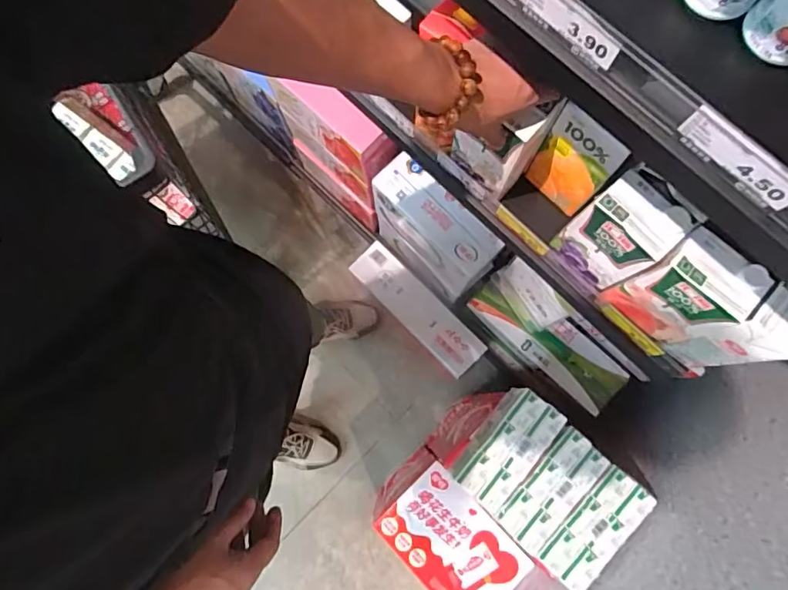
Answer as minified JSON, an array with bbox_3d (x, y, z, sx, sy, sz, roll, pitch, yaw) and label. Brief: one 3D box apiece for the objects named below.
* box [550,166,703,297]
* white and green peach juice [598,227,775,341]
[{"bbox_3d":[0.266,-0.074,0.604,0.071,0.176,0.097,-43,82,-7],"label":"box"},{"bbox_3d":[0.331,-0.006,0.582,0.099,0.168,0.059,43,82,8],"label":"white and green peach juice"}]

